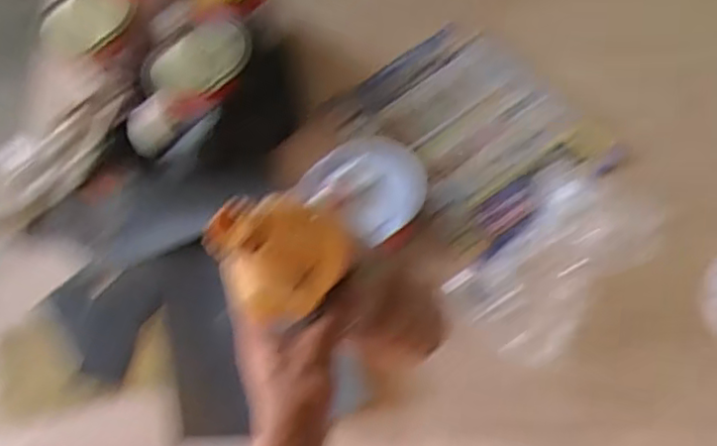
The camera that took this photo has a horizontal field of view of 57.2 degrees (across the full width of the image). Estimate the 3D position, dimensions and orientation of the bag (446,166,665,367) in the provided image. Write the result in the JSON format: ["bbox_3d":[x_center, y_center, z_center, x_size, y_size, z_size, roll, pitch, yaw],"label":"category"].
[{"bbox_3d":[0.219,0.038,0.749,0.144,0.044,0.230,36,75,19],"label":"bag"}]

